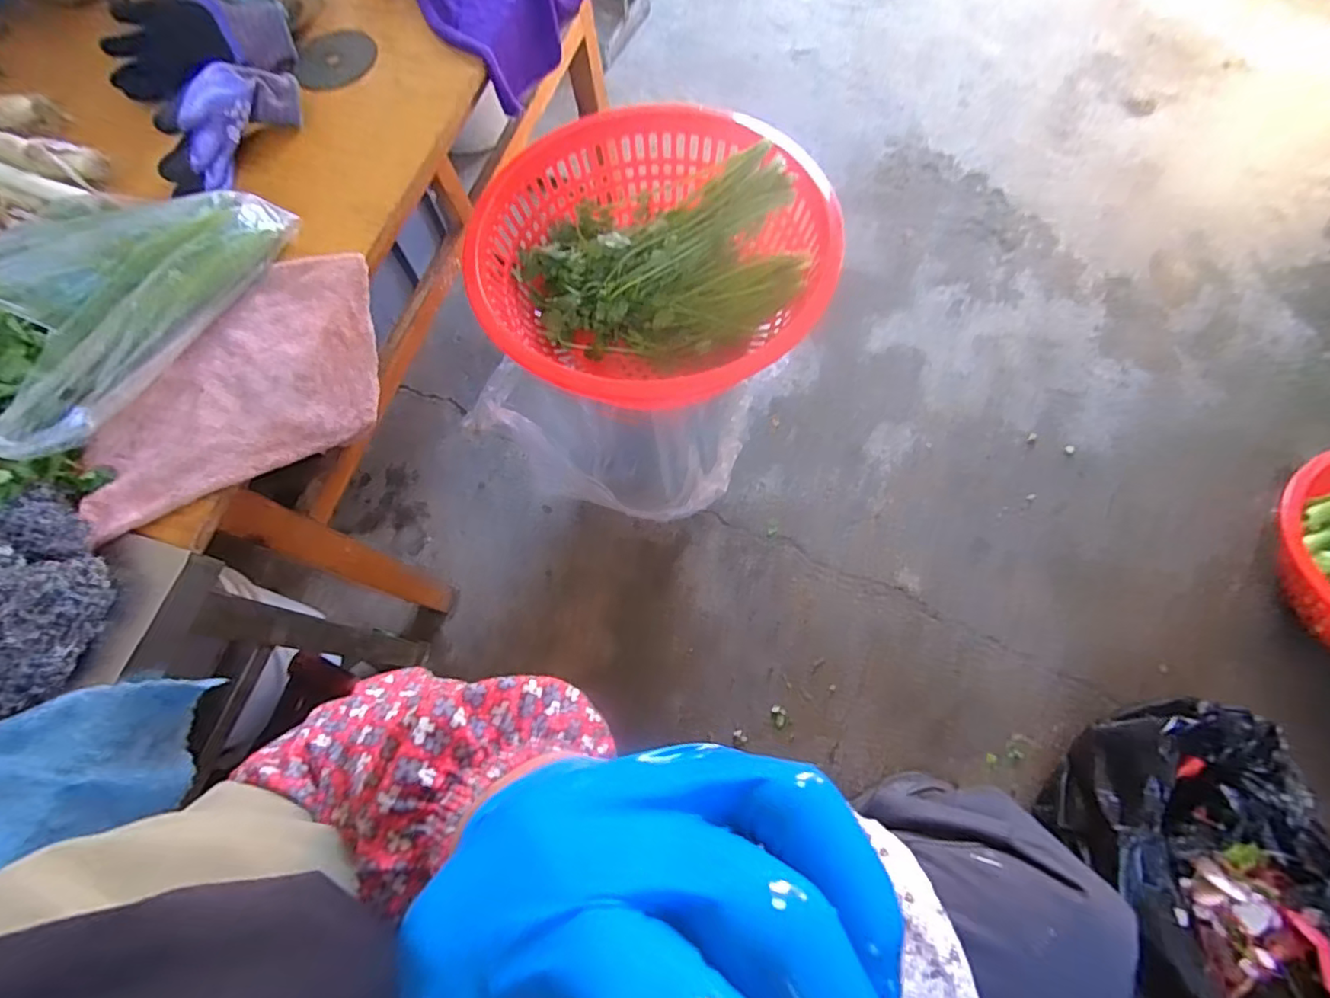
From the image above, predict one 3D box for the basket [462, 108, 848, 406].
[{"bbox_3d":[-0.013,-0.286,0.733,0.413,0.144,0.385,-2,70,1],"label":"basket"}]

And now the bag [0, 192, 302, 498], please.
[{"bbox_3d":[-0.506,-0.166,0.506,0.184,0.086,0.333,19,71,8],"label":"bag"}]

